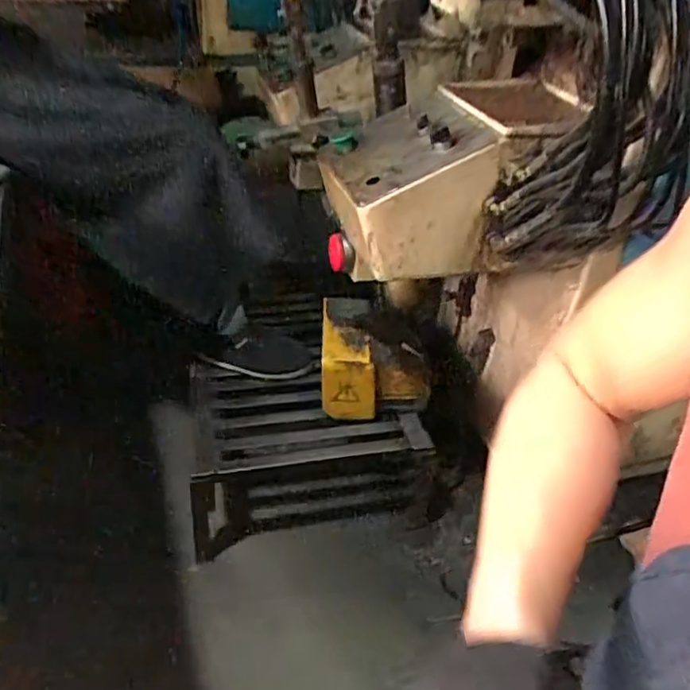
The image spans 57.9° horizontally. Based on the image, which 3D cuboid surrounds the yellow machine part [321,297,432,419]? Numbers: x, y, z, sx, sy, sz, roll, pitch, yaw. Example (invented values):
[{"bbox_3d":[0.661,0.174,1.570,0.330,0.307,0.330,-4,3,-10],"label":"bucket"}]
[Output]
[{"bbox_3d":[0.062,0.017,1.319,0.227,0.172,0.258,2,37,-5],"label":"yellow machine part"}]

